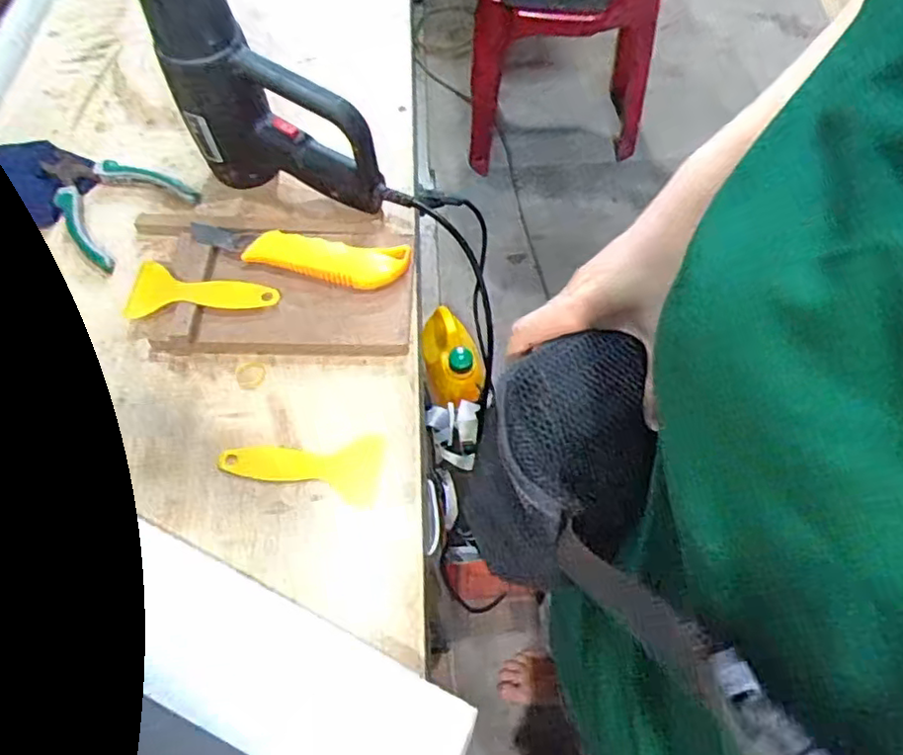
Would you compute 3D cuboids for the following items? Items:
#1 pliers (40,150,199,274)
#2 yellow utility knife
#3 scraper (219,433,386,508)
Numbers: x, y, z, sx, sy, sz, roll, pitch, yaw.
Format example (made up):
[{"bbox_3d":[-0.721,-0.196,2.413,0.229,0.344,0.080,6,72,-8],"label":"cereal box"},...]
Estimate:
[{"bbox_3d":[-0.313,-0.164,0.576,0.136,0.013,0.103,34,69,17],"label":"pliers"},{"bbox_3d":[-0.126,-0.101,0.528,0.179,0.029,0.041,12,64,7],"label":"yellow utility knife"},{"bbox_3d":[-0.109,0.059,0.462,0.115,0.004,0.053,7,63,5],"label":"scraper"}]

